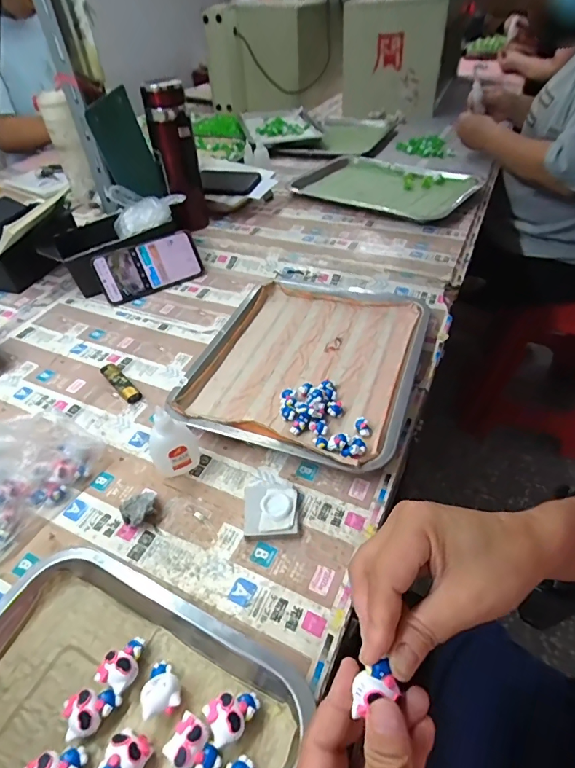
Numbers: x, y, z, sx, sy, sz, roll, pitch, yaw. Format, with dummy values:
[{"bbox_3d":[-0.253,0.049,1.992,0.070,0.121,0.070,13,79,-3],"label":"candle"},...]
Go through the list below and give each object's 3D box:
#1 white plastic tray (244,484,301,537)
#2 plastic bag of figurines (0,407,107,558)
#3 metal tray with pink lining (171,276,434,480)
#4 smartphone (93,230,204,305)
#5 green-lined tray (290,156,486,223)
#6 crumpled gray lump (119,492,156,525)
[{"bbox_3d":[-0.015,0.118,0.407,0.050,0.016,0.055,-3,44,1],"label":"white plastic tray"},{"bbox_3d":[-0.278,0.071,0.412,0.094,0.094,0.149,22,50,24],"label":"plastic bag of figurines"},{"bbox_3d":[0.028,-0.041,0.558,0.267,0.024,0.323,13,47,17],"label":"metal tray with pink lining"},{"bbox_3d":[-0.228,-0.194,0.706,0.164,0.080,0.009,-24,14,-16],"label":"smartphone"},{"bbox_3d":[0.185,-0.405,0.880,0.353,0.049,0.223,32,55,31],"label":"green-lined tray"},{"bbox_3d":[-0.142,0.118,0.410,0.028,0.017,0.039,6,45,10],"label":"crumpled gray lump"}]

